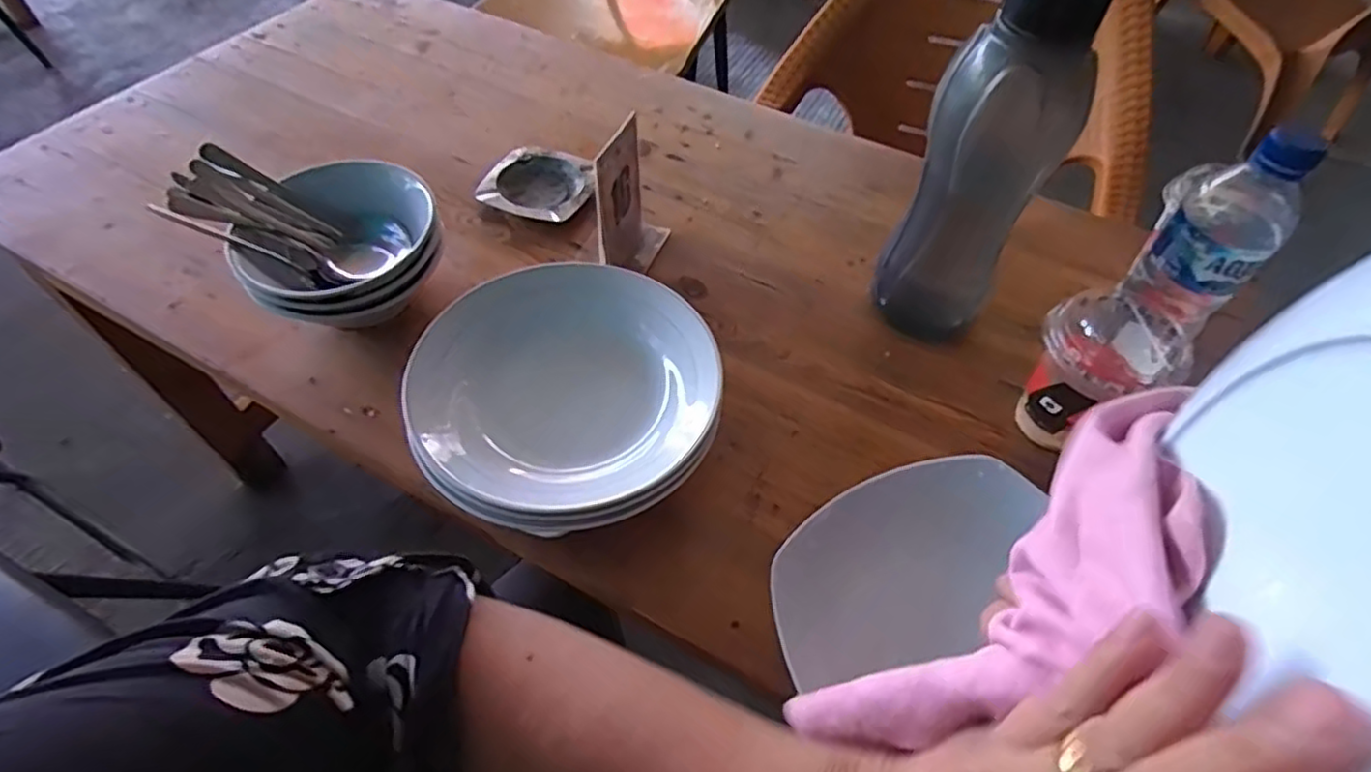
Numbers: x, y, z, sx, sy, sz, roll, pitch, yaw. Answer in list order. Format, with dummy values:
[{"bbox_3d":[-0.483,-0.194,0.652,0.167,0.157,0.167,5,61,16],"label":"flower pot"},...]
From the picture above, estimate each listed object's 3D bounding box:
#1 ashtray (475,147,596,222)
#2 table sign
[{"bbox_3d":[-0.145,-0.206,0.704,0.107,0.028,0.102,17,55,8],"label":"ashtray"},{"bbox_3d":[-0.046,-0.168,0.614,0.050,0.120,0.088,11,54,4],"label":"table sign"}]

